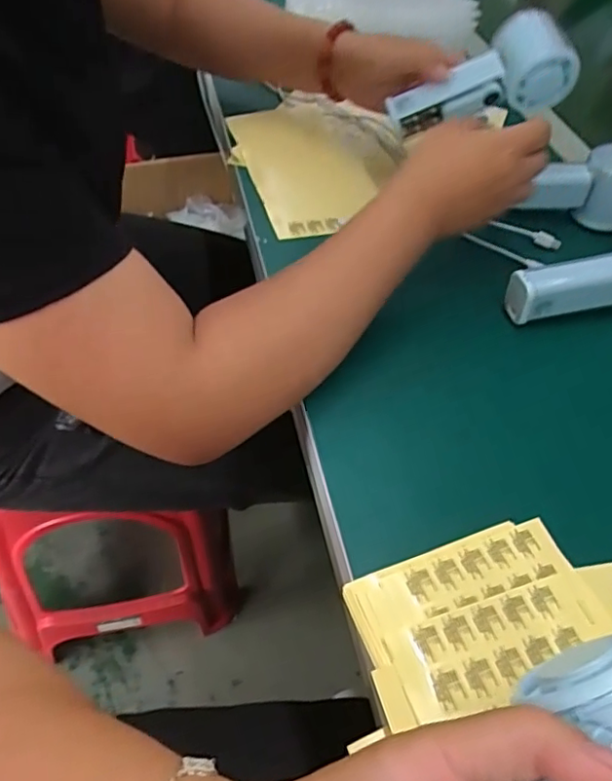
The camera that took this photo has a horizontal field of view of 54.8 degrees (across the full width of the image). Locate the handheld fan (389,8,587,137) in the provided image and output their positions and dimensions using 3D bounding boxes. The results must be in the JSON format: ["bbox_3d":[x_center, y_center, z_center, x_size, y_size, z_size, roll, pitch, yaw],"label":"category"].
[{"bbox_3d":[0.150,-0.259,0.507,0.148,0.066,0.046,-14,48,18],"label":"handheld fan"}]

